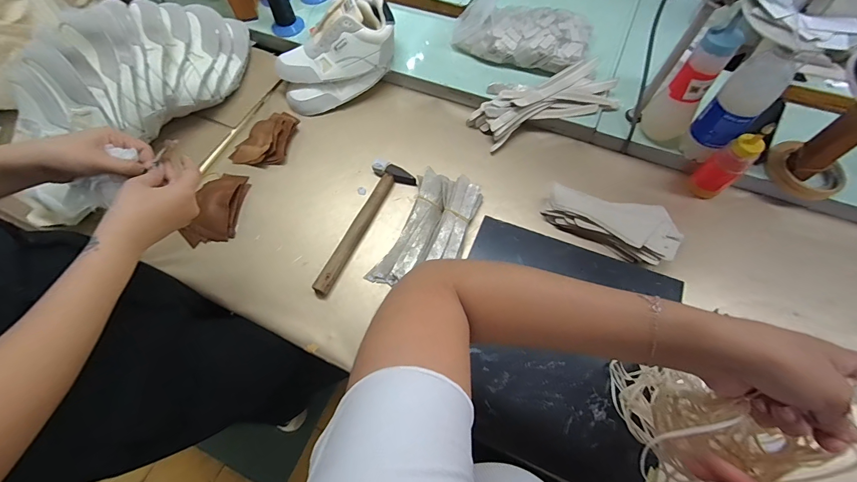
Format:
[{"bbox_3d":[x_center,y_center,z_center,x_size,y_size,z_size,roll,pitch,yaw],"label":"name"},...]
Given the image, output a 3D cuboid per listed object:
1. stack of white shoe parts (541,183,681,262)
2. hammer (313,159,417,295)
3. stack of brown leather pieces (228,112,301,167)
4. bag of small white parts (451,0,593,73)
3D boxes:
[{"bbox_3d":[0.290,-0.037,0.576,0.202,0.039,0.097,25,68,14],"label":"stack of white shoe parts"},{"bbox_3d":[-0.115,-0.025,0.607,0.080,0.027,0.251,25,68,14],"label":"hammer"},{"bbox_3d":[-0.316,-0.202,0.702,0.107,0.019,0.128,5,65,6],"label":"stack of brown leather pieces"},{"bbox_3d":[0.181,-0.404,0.721,0.262,0.059,0.135,19,67,12],"label":"bag of small white parts"}]

